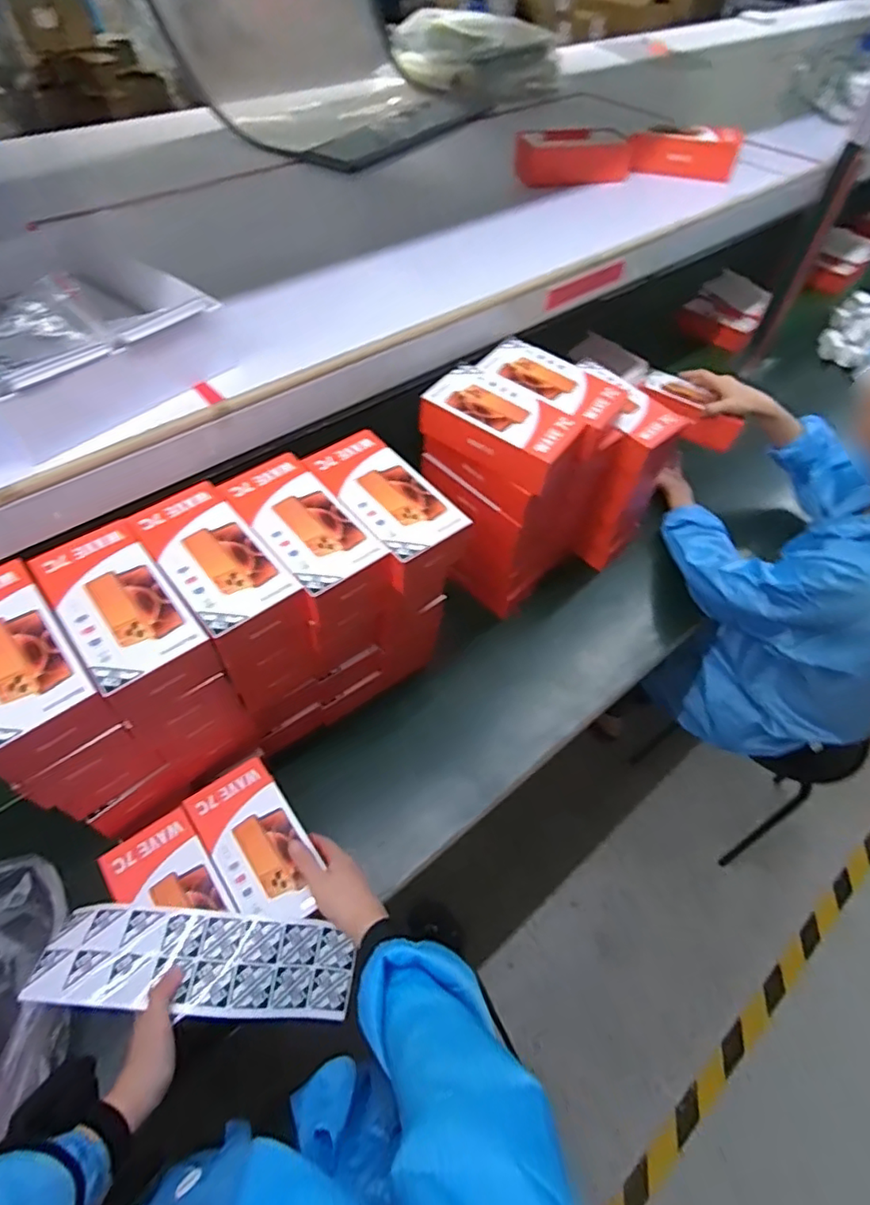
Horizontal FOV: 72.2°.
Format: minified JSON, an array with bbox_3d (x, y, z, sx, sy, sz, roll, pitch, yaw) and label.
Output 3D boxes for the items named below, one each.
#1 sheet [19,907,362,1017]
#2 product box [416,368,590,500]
[{"bbox_3d":[-0.227,0.348,0.577,0.286,0.035,0.081,8,52,-6],"label":"sheet"},{"bbox_3d":[0.082,-0.217,0.745,0.187,0.068,0.105,30,57,19],"label":"product box"}]

